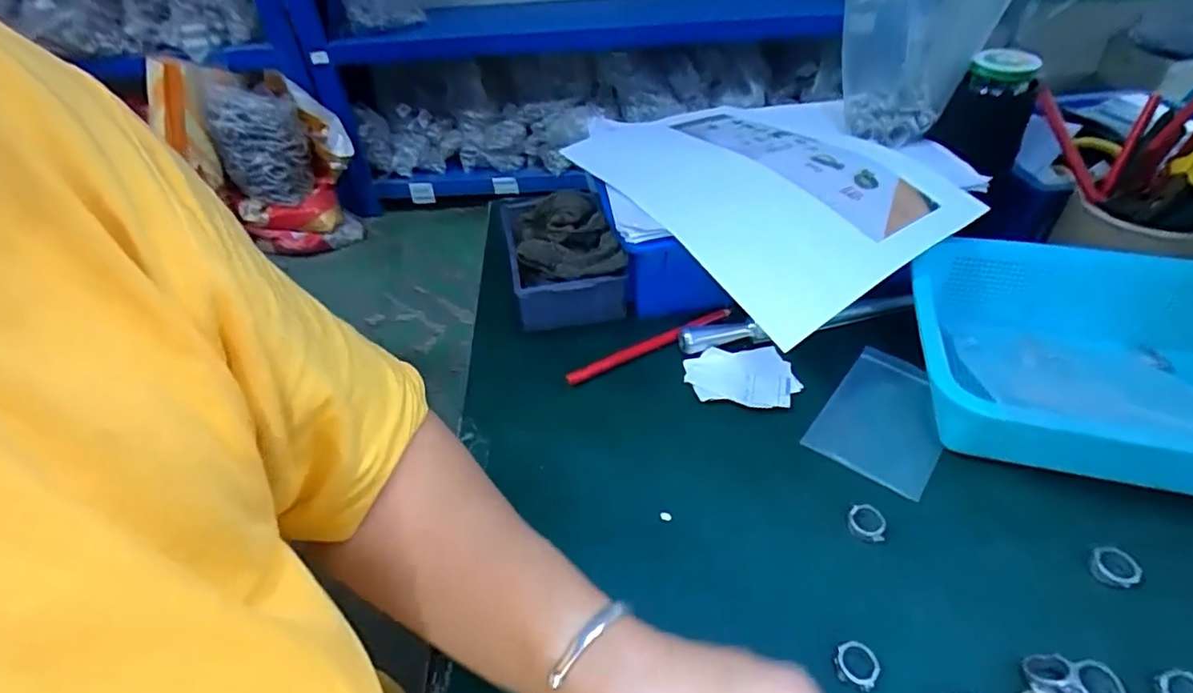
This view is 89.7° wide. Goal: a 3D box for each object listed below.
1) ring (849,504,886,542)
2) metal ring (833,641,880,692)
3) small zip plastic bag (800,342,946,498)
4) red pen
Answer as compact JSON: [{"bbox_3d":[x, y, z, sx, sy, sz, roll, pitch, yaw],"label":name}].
[{"bbox_3d":[0.165,0.106,0.366,0.021,0.006,0.021,14,45,19],"label":"ring"},{"bbox_3d":[0.135,0.165,0.311,0.021,0.005,0.021,-3,42,2],"label":"metal ring"},{"bbox_3d":[0.210,0.050,0.433,0.078,0.004,0.118,26,51,30],"label":"small zip plastic bag"},{"bbox_3d":[0.046,-0.002,0.488,0.151,0.013,0.013,-20,45,-17],"label":"red pen"}]

